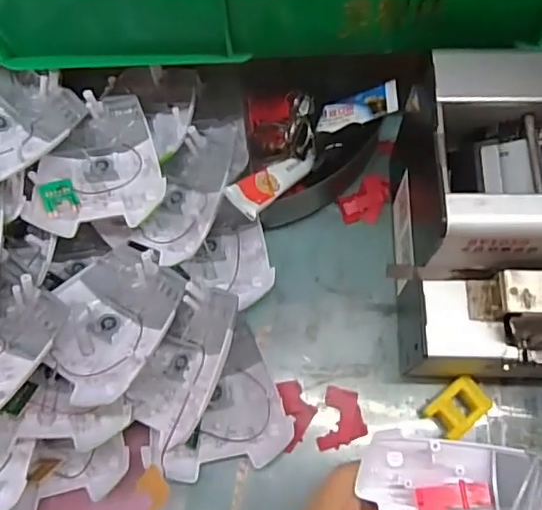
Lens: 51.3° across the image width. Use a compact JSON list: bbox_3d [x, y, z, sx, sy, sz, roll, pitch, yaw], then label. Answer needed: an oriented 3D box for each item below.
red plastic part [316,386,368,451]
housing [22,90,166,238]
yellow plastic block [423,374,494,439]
[{"bbox_3d":[0.053,0.120,0.407,0.032,0.011,0.044,12,71,6],"label":"red plastic part"},{"bbox_3d":[-0.127,-0.070,0.423,0.093,0.024,0.109,-2,70,1],"label":"housing"},{"bbox_3d":[0.133,0.109,0.402,0.042,0.022,0.029,-39,73,-11],"label":"yellow plastic block"}]

